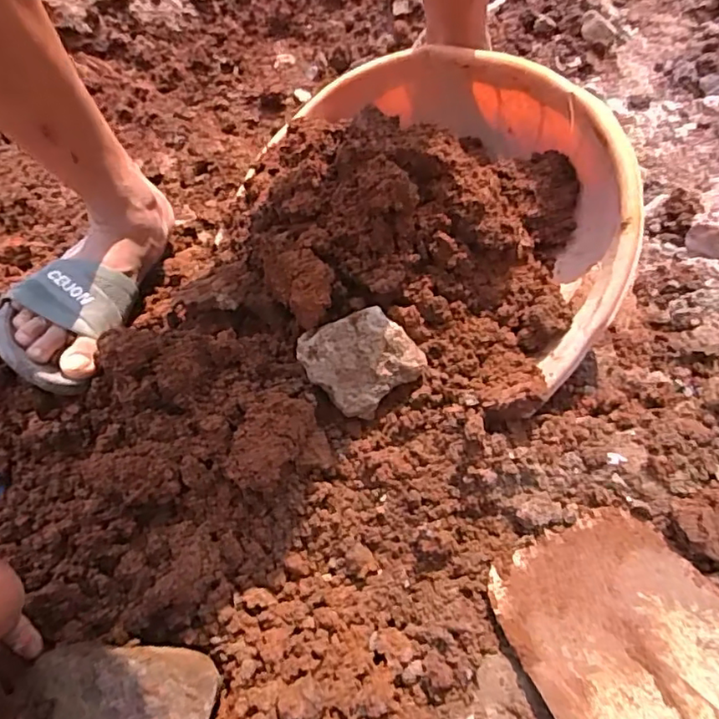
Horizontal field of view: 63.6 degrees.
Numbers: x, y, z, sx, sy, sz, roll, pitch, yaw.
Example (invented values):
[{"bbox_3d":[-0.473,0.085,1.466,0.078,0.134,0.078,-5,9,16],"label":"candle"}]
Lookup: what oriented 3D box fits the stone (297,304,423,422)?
[{"bbox_3d":[0.001,-0.001,0.513,0.087,0.056,0.086,-39,62,-20],"label":"stone"}]

